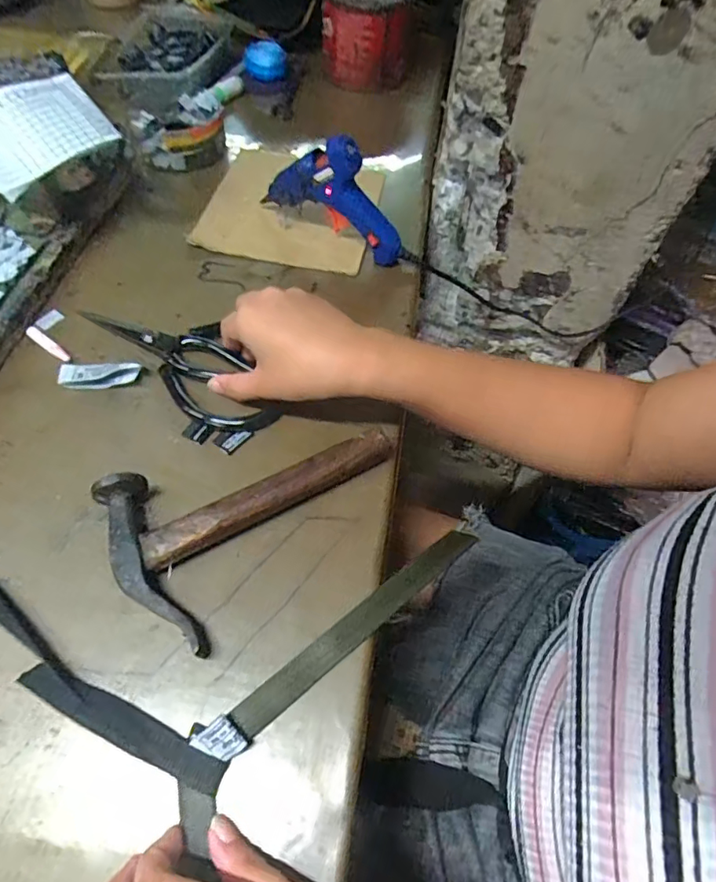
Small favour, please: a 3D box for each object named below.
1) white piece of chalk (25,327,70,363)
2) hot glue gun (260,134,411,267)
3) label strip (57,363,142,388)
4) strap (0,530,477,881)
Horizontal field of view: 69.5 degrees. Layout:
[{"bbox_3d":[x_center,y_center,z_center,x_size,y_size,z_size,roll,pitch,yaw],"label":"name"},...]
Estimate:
[{"bbox_3d":[-0.241,-0.075,0.400,0.047,0.005,0.009,35,63,17],"label":"white piece of chalk"},{"bbox_3d":[-0.019,-0.211,0.443,0.138,0.094,0.025,22,60,10],"label":"hot glue gun"},{"bbox_3d":[-0.194,-0.050,0.388,0.057,0.008,0.022,1,58,-2],"label":"label strip"},{"bbox_3d":[-0.135,0.149,0.269,0.329,0.021,0.329,17,59,7],"label":"strap"}]

